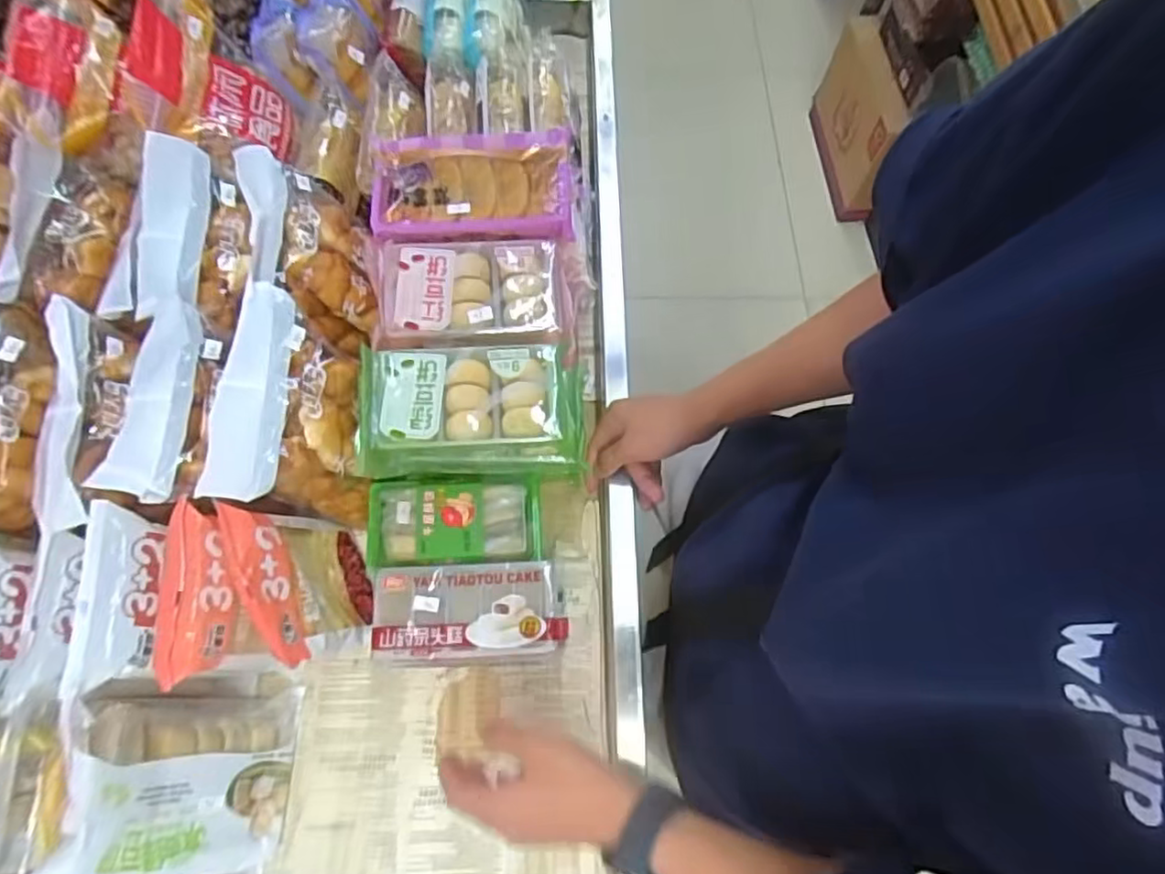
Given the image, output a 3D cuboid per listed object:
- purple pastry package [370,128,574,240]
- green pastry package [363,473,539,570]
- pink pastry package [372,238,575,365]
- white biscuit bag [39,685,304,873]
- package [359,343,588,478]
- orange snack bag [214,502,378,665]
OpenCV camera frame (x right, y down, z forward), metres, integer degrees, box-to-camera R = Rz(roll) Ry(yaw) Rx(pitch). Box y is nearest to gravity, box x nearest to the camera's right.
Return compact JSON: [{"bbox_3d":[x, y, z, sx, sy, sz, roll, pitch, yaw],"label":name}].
[{"bbox_3d":[-0.104,-0.239,0.627,0.184,0.029,0.104,-1,68,-3],"label":"purple pastry package"},{"bbox_3d":[-0.119,0.080,0.626,0.156,0.027,0.083,-2,68,-4],"label":"green pastry package"},{"bbox_3d":[-0.098,-0.132,0.613,0.179,0.044,0.108,-1,68,-3],"label":"pink pastry package"},{"bbox_3d":[-0.320,0.268,0.515,0.065,0.196,0.130,-16,64,19],"label":"white biscuit bag"},{"bbox_3d":[-0.097,-0.026,0.593,0.193,0.072,0.097,-2,68,-4],"label":"package"},{"bbox_3d":[-0.245,0.131,0.576,0.050,0.166,0.128,-24,70,7],"label":"orange snack bag"}]

